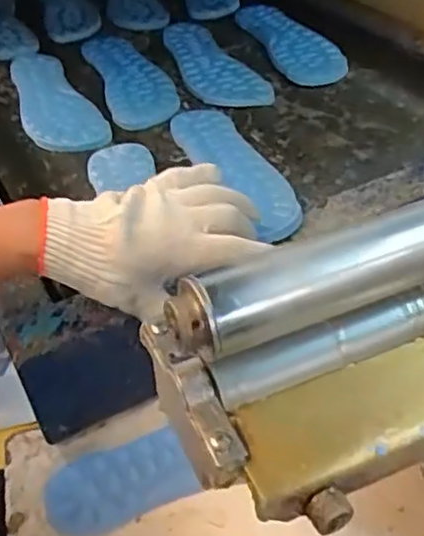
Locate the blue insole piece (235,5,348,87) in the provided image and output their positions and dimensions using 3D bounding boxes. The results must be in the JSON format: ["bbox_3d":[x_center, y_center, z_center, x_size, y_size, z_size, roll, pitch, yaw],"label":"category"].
[{"bbox_3d":[0.100,-0.292,0.865,0.073,0.019,0.219,-15,41,-11],"label":"blue insole piece"}]

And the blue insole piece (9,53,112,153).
[{"bbox_3d":[-0.189,-0.195,0.783,0.079,0.009,0.257,-21,43,-17],"label":"blue insole piece"}]

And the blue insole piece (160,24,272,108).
[{"bbox_3d":[0.000,-0.254,0.833,0.075,0.018,0.236,-16,41,-11],"label":"blue insole piece"}]

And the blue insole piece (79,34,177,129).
[{"bbox_3d":[-0.096,-0.229,0.812,0.083,0.017,0.232,-15,41,-11],"label":"blue insole piece"}]

